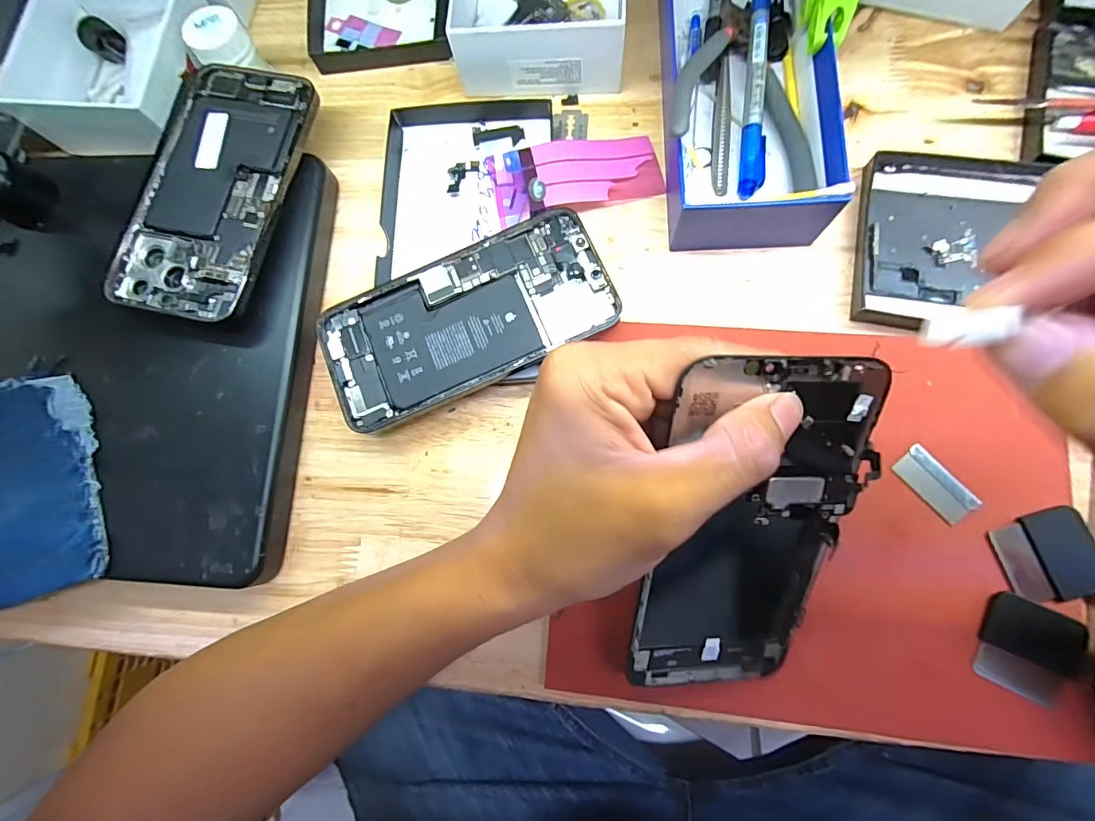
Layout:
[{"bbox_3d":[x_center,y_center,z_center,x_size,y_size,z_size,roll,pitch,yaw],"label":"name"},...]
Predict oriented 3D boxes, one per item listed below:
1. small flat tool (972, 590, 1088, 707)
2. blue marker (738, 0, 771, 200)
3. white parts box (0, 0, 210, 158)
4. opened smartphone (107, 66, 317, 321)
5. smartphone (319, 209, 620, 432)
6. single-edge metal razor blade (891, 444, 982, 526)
[{"bbox_3d":[0.224,0.111,0.215,0.041,0.005,0.041,23,86,5],"label":"small flat tool"},{"bbox_3d":[0.121,-0.189,0.270,0.014,0.018,0.127,2,85,4],"label":"blue marker"},{"bbox_3d":[-0.280,-0.227,0.309,0.110,0.046,0.111,12,80,9],"label":"white parts box"},{"bbox_3d":[-0.192,-0.128,0.267,0.079,0.007,0.153,13,80,2],"label":"opened smartphone"},{"bbox_3d":[-0.045,-0.051,0.258,0.159,0.004,0.076,-24,78,0],"label":"smartphone"},{"bbox_3d":[0.193,0.037,0.232,0.019,0.004,0.038,-42,84,-1],"label":"single-edge metal razor blade"}]

